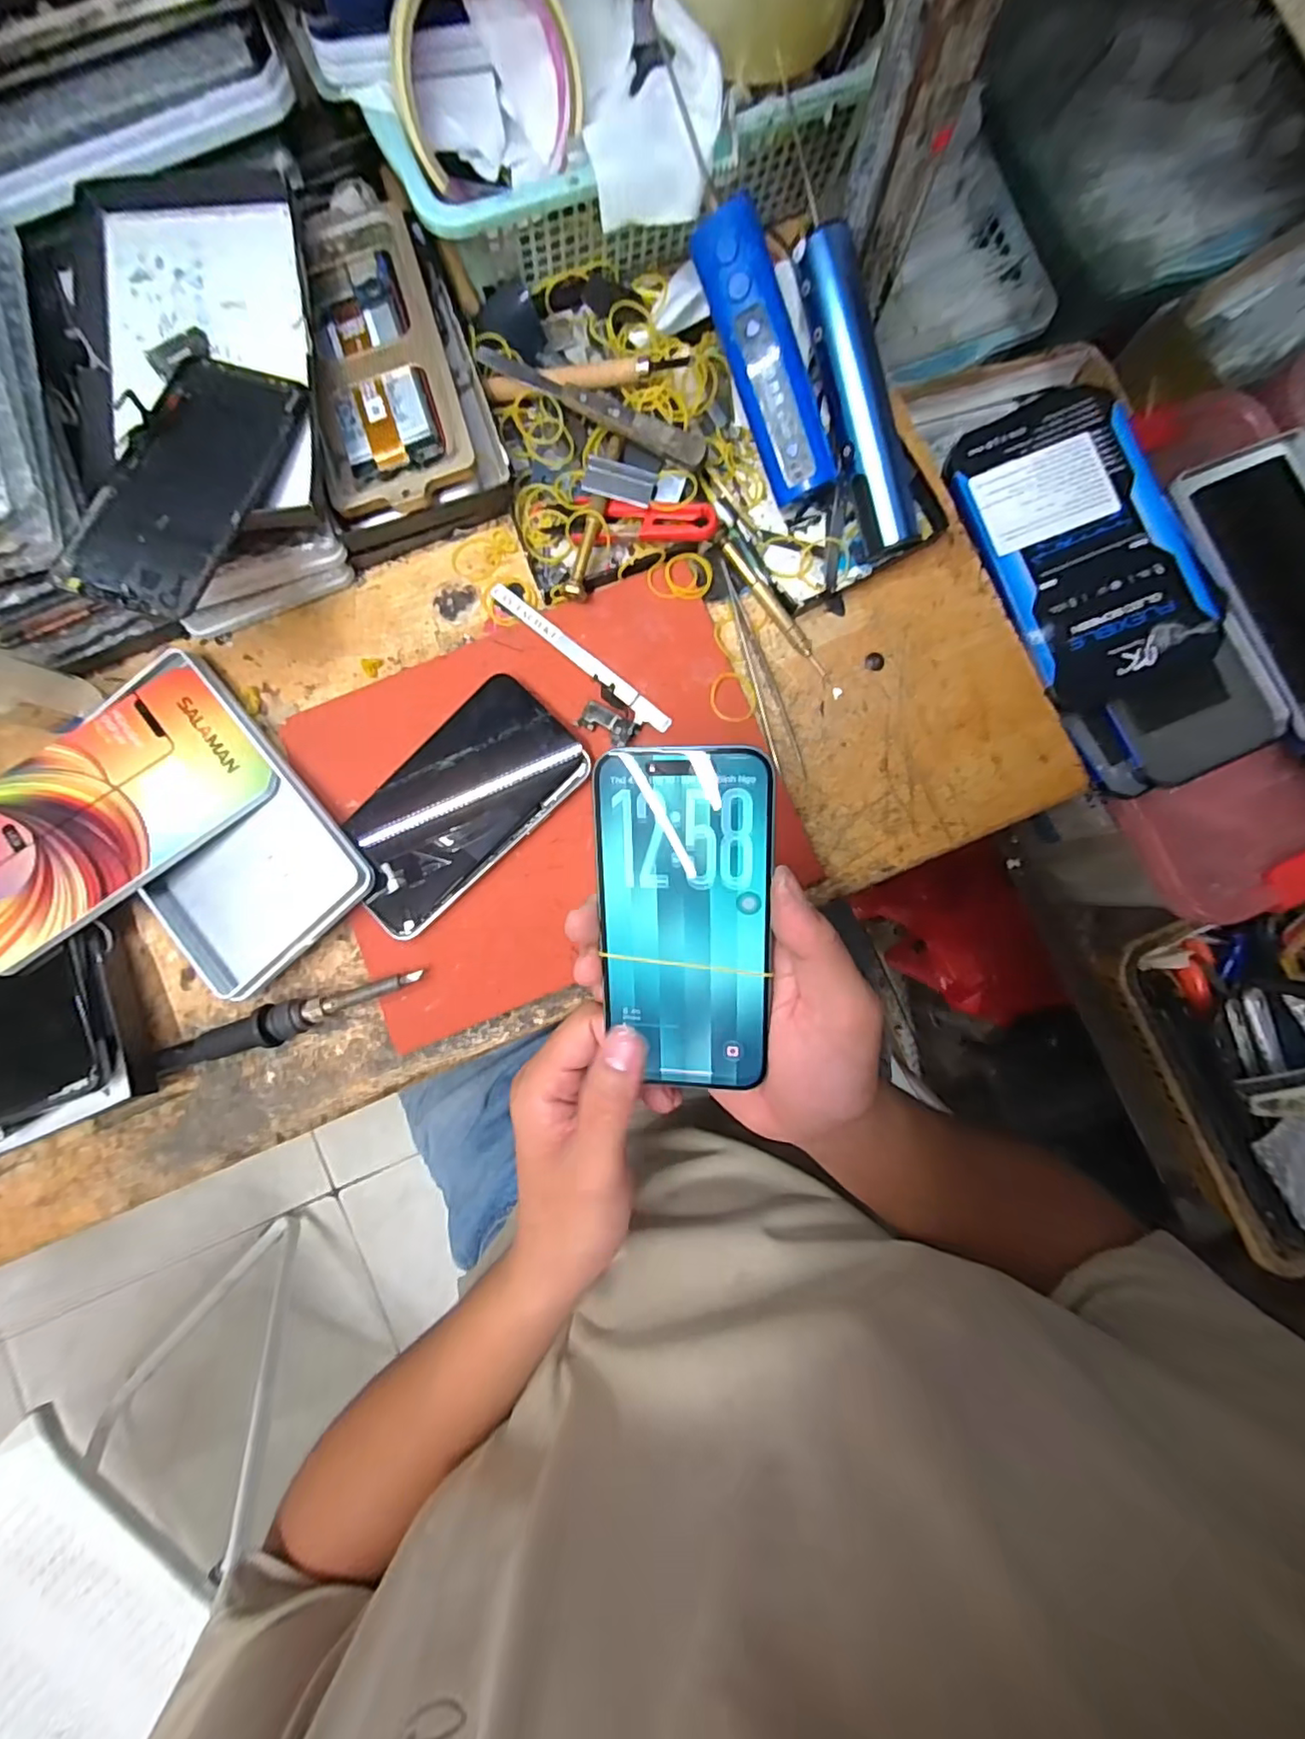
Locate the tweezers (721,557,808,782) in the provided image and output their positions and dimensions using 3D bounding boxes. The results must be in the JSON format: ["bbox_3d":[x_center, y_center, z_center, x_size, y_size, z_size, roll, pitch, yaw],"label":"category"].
[{"bbox_3d":[0.062,-0.115,0.349,0.015,0.009,0.125,-17,87,-1],"label":"tweezers"}]

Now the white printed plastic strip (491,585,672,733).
[{"bbox_3d":[-0.041,-0.121,0.342,0.128,0.010,0.013,40,87,2],"label":"white printed plastic strip"}]

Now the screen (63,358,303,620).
[{"bbox_3d":[-0.222,-0.187,0.290,0.065,0.007,0.140,15,75,-2],"label":"screen"}]

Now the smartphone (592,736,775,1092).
[{"bbox_3d":[0.013,0.023,0.247,0.069,0.004,0.142,1,104,9],"label":"smartphone"}]

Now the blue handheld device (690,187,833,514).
[{"bbox_3d":[0.060,-0.268,0.320,0.032,0.029,0.131,-28,110,-3],"label":"blue handheld device"}]

